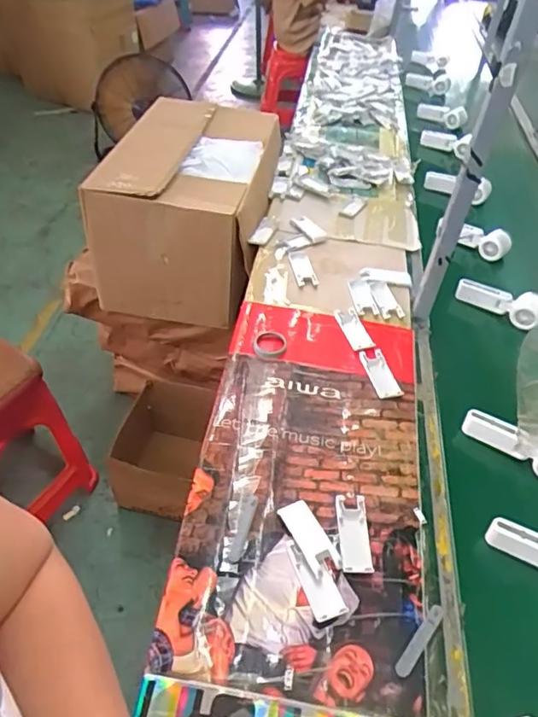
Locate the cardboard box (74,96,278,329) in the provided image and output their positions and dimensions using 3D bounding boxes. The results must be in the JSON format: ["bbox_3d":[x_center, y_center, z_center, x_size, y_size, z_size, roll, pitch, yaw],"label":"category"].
[{"bbox_3d":[-0.197,-0.386,1.396,0.392,0.347,0.523,10,45,5],"label":"cardboard box"}]

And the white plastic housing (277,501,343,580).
[{"bbox_3d":[0.053,0.230,0.691,0.042,0.010,0.102,-18,50,-21],"label":"white plastic housing"}]

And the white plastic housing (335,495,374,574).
[{"bbox_3d":[0.111,0.229,0.709,0.041,0.014,0.103,2,45,-4],"label":"white plastic housing"}]

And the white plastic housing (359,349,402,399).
[{"bbox_3d":[0.188,0.026,0.910,0.047,0.011,0.103,-9,47,-14],"label":"white plastic housing"}]

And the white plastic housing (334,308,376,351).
[{"bbox_3d":[0.156,-0.054,0.986,0.042,0.017,0.101,-8,47,-13],"label":"white plastic housing"}]

